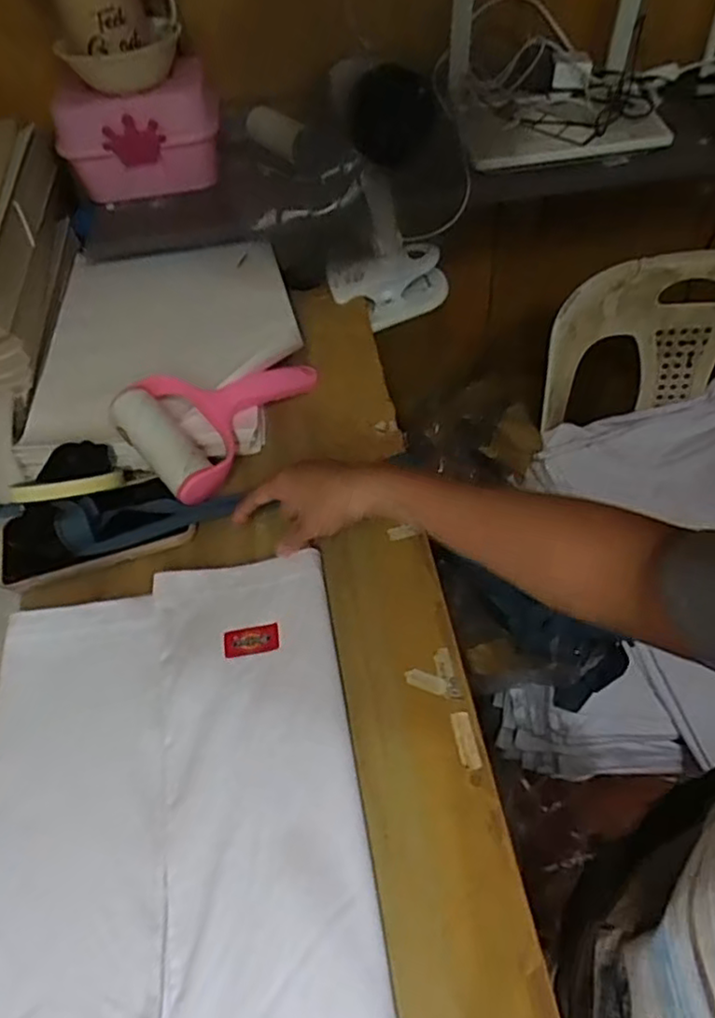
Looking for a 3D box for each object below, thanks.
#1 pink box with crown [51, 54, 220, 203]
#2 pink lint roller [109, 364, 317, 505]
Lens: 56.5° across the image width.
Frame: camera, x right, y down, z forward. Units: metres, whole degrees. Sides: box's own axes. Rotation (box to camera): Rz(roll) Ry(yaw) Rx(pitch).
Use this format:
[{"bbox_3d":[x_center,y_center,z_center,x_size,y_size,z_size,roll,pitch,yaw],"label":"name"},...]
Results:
[{"bbox_3d":[-0.246,-0.430,0.763,0.181,0.102,0.094,-10,51,-3],"label":"pink box with crown"},{"bbox_3d":[-0.110,-0.093,0.591,0.185,0.055,0.113,-38,58,-21],"label":"pink lint roller"}]

